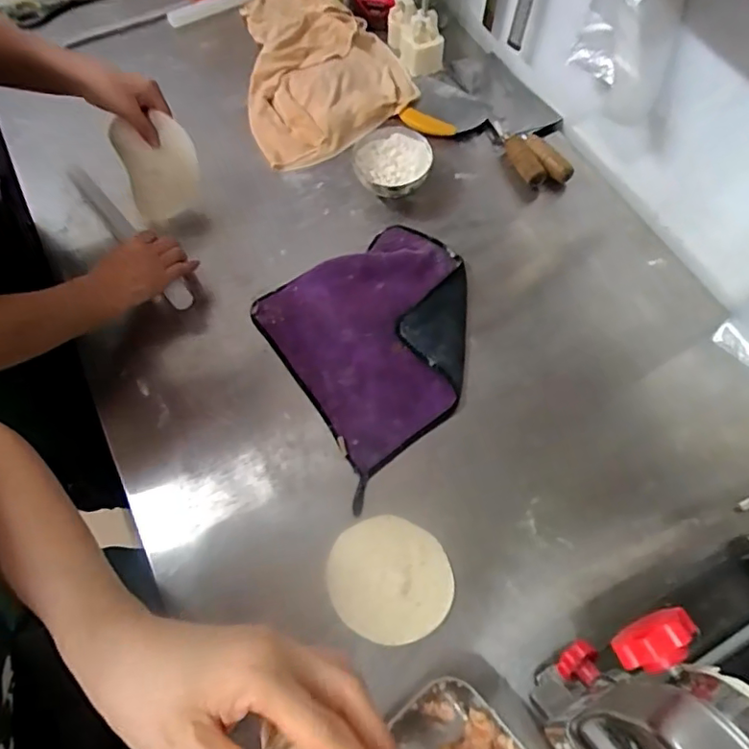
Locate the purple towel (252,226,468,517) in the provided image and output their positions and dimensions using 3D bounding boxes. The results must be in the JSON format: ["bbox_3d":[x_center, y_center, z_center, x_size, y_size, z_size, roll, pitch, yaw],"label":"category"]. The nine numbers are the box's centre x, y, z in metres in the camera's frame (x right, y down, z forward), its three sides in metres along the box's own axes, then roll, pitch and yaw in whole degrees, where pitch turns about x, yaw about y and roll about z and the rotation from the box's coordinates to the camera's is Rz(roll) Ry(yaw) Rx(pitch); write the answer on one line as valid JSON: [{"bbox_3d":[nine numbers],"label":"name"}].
[{"bbox_3d":[0.019,-0.052,0.739,0.272,0.021,0.286,-32,68,-13],"label":"purple towel"}]

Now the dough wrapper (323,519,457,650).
[{"bbox_3d":[0.016,0.222,0.615,0.129,0.007,0.127,-2,64,4],"label":"dough wrapper"}]

